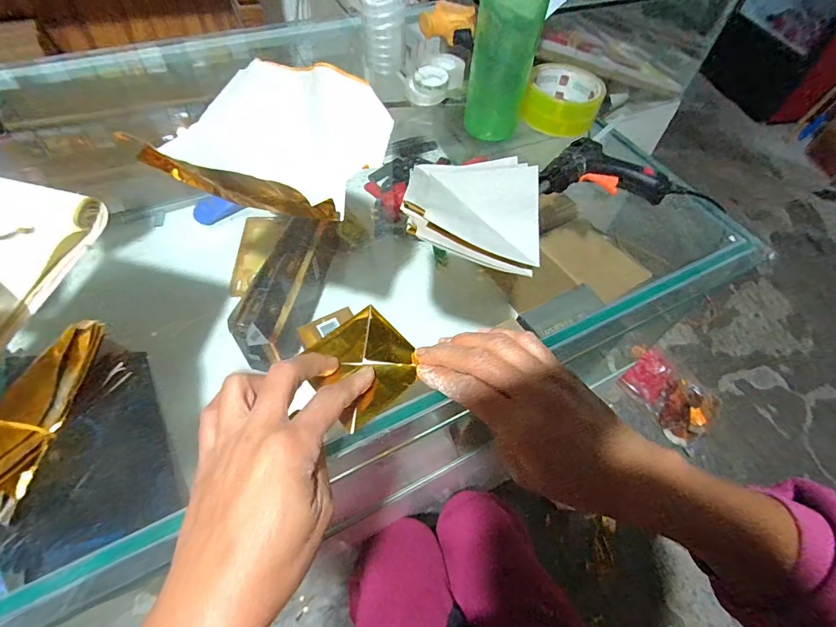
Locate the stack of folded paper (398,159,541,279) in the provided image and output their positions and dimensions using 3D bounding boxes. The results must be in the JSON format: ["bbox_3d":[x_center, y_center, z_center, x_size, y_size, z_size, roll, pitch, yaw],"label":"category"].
[{"bbox_3d":[0.049,-0.098,0.361,0.113,0.031,0.123,10,56,2],"label":"stack of folded paper"}]

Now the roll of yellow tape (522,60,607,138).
[{"bbox_3d":[0.168,-0.247,0.482,0.084,0.039,0.088,2,56,-3],"label":"roll of yellow tape"}]

